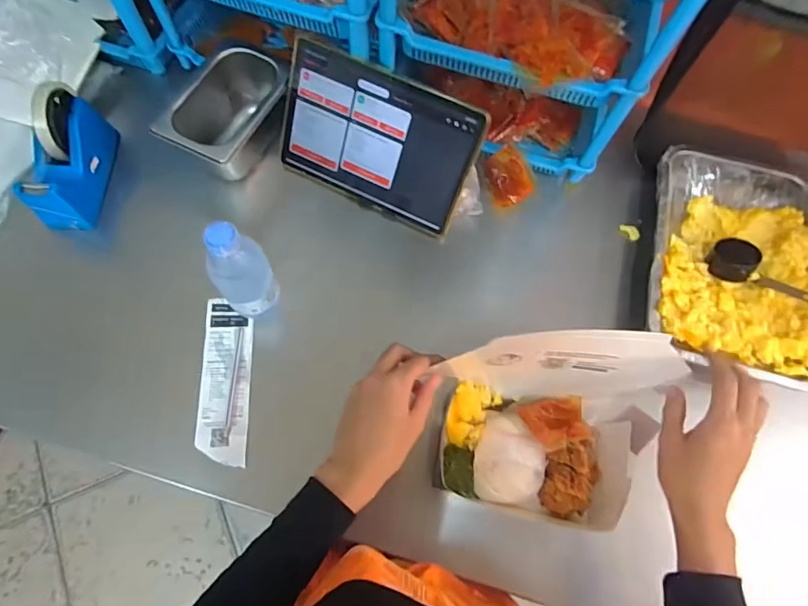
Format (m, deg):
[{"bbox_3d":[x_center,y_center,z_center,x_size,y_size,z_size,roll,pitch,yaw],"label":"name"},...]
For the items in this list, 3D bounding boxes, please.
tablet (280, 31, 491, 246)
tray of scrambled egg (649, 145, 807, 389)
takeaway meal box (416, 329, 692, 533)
[{"bbox_3d":[-0.037,-0.201,0.604,0.249,0.172,0.008,26,37,7],"label":"tablet"},{"bbox_3d":[0.417,-0.056,0.602,0.201,0.043,0.298,14,69,3],"label":"tray of scrambled egg"},{"bbox_3d":[0.150,0.123,0.484,0.212,0.136,0.176,13,68,2],"label":"takeaway meal box"}]

